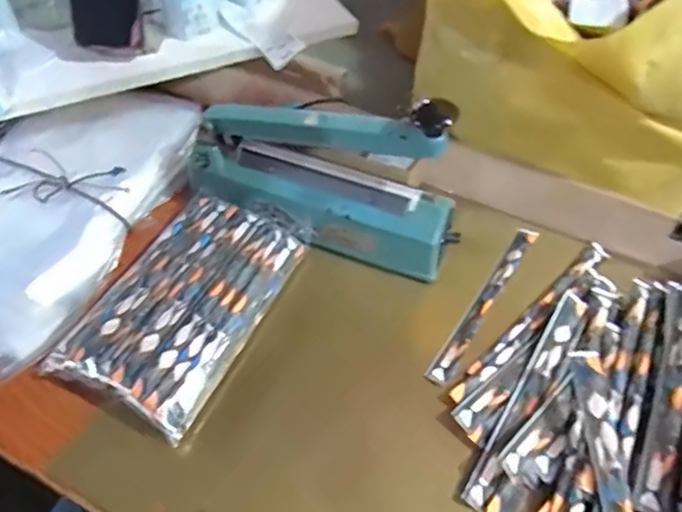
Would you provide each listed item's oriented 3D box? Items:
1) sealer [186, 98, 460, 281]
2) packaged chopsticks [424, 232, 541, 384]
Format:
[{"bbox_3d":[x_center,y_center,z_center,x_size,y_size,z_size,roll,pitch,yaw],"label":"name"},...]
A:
[{"bbox_3d":[-0.024,-0.101,0.606,0.299,0.157,0.081,17,52,11],"label":"sealer"},{"bbox_3d":[0.155,0.047,0.615,0.021,0.012,0.226,29,56,20],"label":"packaged chopsticks"}]

